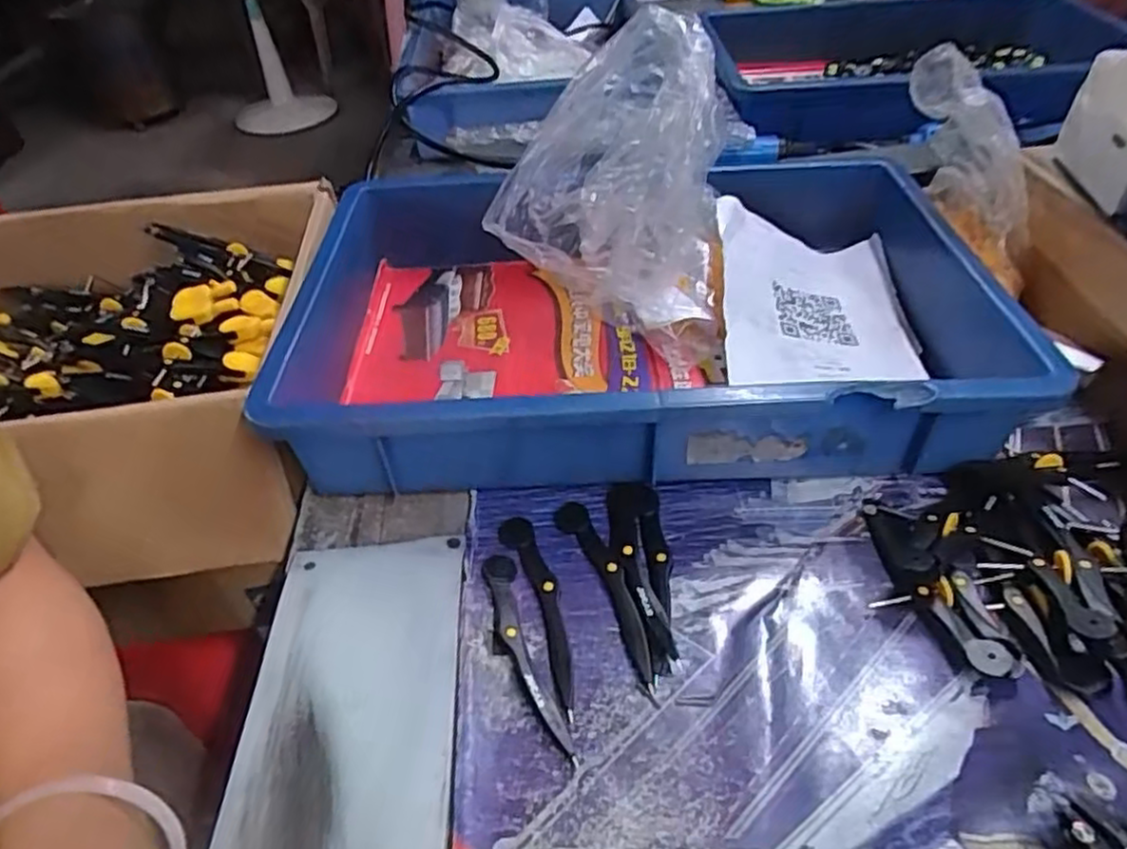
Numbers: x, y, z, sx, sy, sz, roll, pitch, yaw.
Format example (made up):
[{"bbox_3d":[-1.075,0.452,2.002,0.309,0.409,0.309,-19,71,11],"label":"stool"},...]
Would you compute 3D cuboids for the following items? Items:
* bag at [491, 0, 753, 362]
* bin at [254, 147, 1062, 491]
[{"bbox_3d":[0.033,-0.169,0.512,0.174,0.191,0.144,13,46,17],"label":"bag"},{"bbox_3d":[0.056,-0.081,0.502,0.459,0.081,0.296,-4,43,1],"label":"bin"}]

